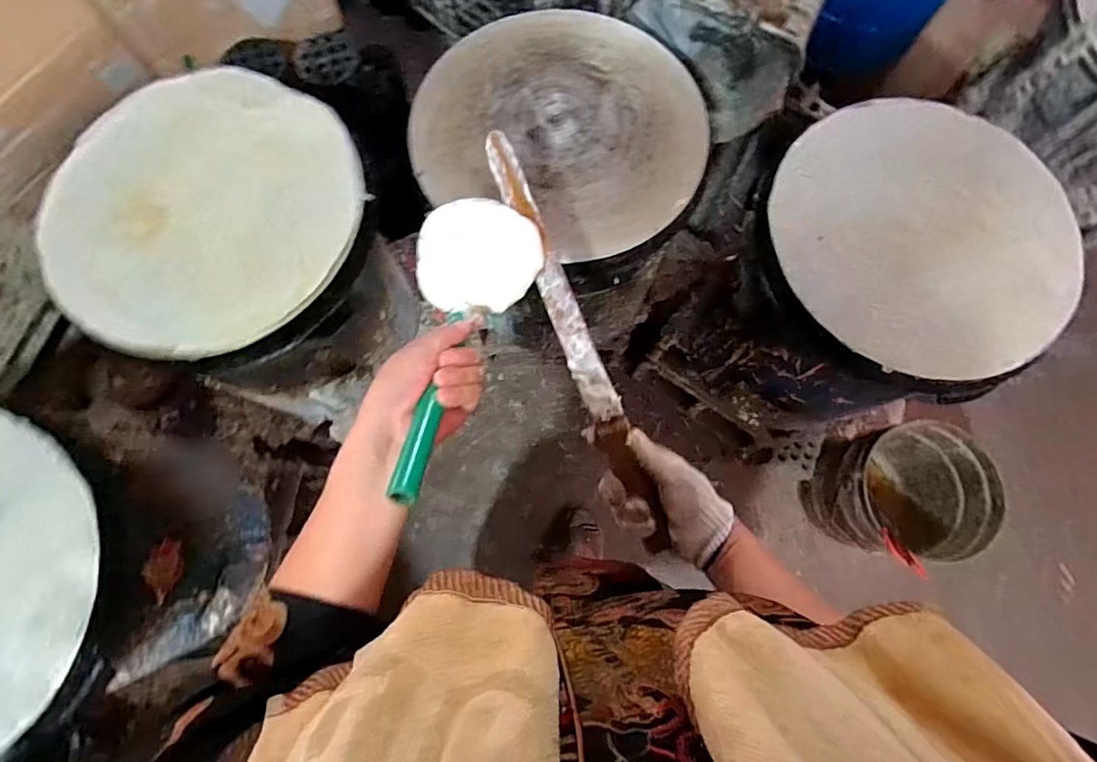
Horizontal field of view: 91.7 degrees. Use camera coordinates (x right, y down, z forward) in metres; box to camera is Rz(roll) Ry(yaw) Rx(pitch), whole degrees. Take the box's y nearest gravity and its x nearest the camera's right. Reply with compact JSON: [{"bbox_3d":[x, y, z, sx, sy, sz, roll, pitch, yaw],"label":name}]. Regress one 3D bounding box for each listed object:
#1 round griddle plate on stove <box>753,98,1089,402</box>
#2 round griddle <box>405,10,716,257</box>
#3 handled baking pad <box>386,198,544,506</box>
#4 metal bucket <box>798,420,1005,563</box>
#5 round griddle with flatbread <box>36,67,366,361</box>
[{"bbox_3d":[0.453,-0.174,0.661,0.334,0.060,0.367,0,78,-1],"label":"round griddle plate on stove"},{"bbox_3d":[0.022,-0.346,0.709,0.375,0.046,0.356,0,78,-1],"label":"round griddle"},{"bbox_3d":[-0.075,-0.042,0.448,0.114,0.047,0.314,7,51,0],"label":"handled baking pad"},{"bbox_3d":[0.743,0.237,1.158,0.275,0.276,0.258,0,78,-1],"label":"metal bucket"},{"bbox_3d":[-0.436,-0.224,0.668,0.408,0.049,0.374,0,78,-1],"label":"round griddle with flatbread"}]

